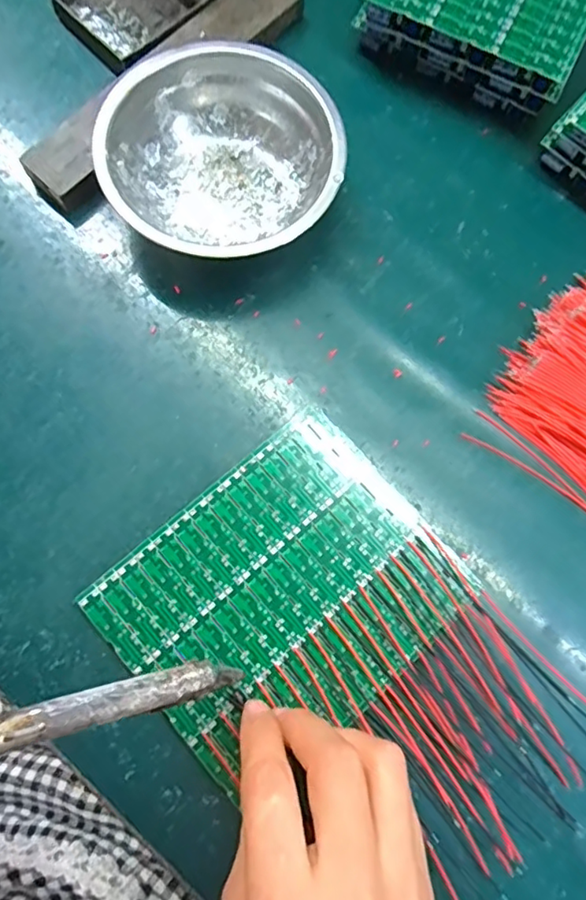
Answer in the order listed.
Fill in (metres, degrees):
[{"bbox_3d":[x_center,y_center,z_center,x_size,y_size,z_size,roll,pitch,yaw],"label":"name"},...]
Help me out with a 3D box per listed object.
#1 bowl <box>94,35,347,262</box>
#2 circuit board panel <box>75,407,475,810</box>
[{"bbox_3d":[-0.038,-0.159,0.310,0.122,0.043,0.126,0,77,-1],"label":"bowl"},{"bbox_3d":[-0.004,0.069,0.268,0.148,0.008,0.123,-40,81,-9],"label":"circuit board panel"}]

